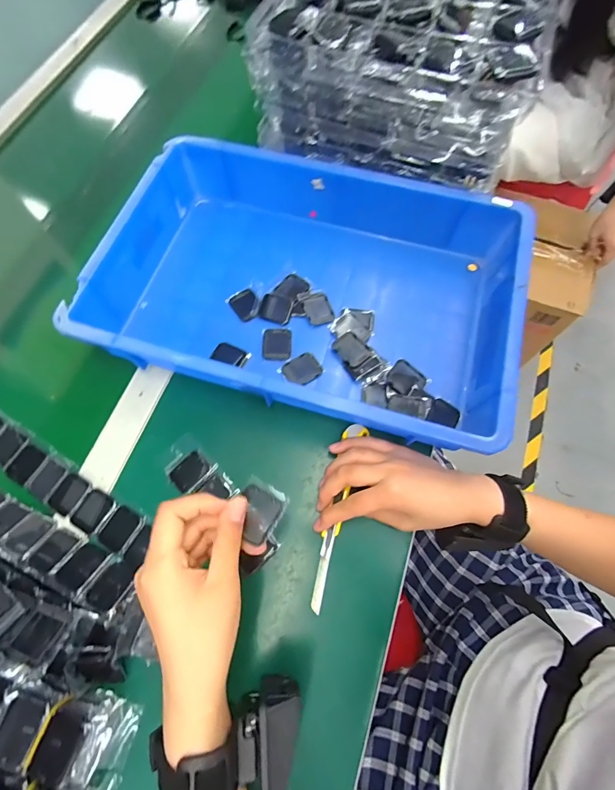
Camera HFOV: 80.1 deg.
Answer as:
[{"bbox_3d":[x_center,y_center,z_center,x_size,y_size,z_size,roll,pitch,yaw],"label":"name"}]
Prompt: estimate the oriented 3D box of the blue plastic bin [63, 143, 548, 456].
[{"bbox_3d":[0.006,-0.139,0.418,0.430,0.080,0.317,15,70,7],"label":"blue plastic bin"}]

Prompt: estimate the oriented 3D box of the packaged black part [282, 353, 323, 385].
[{"bbox_3d":[-0.005,-0.028,0.405,0.040,0.006,0.036,-34,72,-11],"label":"packaged black part"}]

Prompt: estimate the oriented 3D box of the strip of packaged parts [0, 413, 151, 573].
[{"bbox_3d":[-0.262,0.088,0.380,0.253,0.015,0.041,30,72,12],"label":"strip of packaged parts"}]

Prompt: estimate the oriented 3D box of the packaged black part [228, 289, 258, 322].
[{"bbox_3d":[-0.074,-0.108,0.442,0.031,0.007,0.036,-30,71,-10],"label":"packaged black part"}]

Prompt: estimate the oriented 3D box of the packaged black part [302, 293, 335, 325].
[{"bbox_3d":[0.013,-0.102,0.437,0.032,0.006,0.041,-15,69,-5],"label":"packaged black part"}]

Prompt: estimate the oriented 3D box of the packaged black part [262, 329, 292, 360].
[{"bbox_3d":[-0.035,-0.059,0.420,0.032,0.004,0.038,0,69,1],"label":"packaged black part"}]

